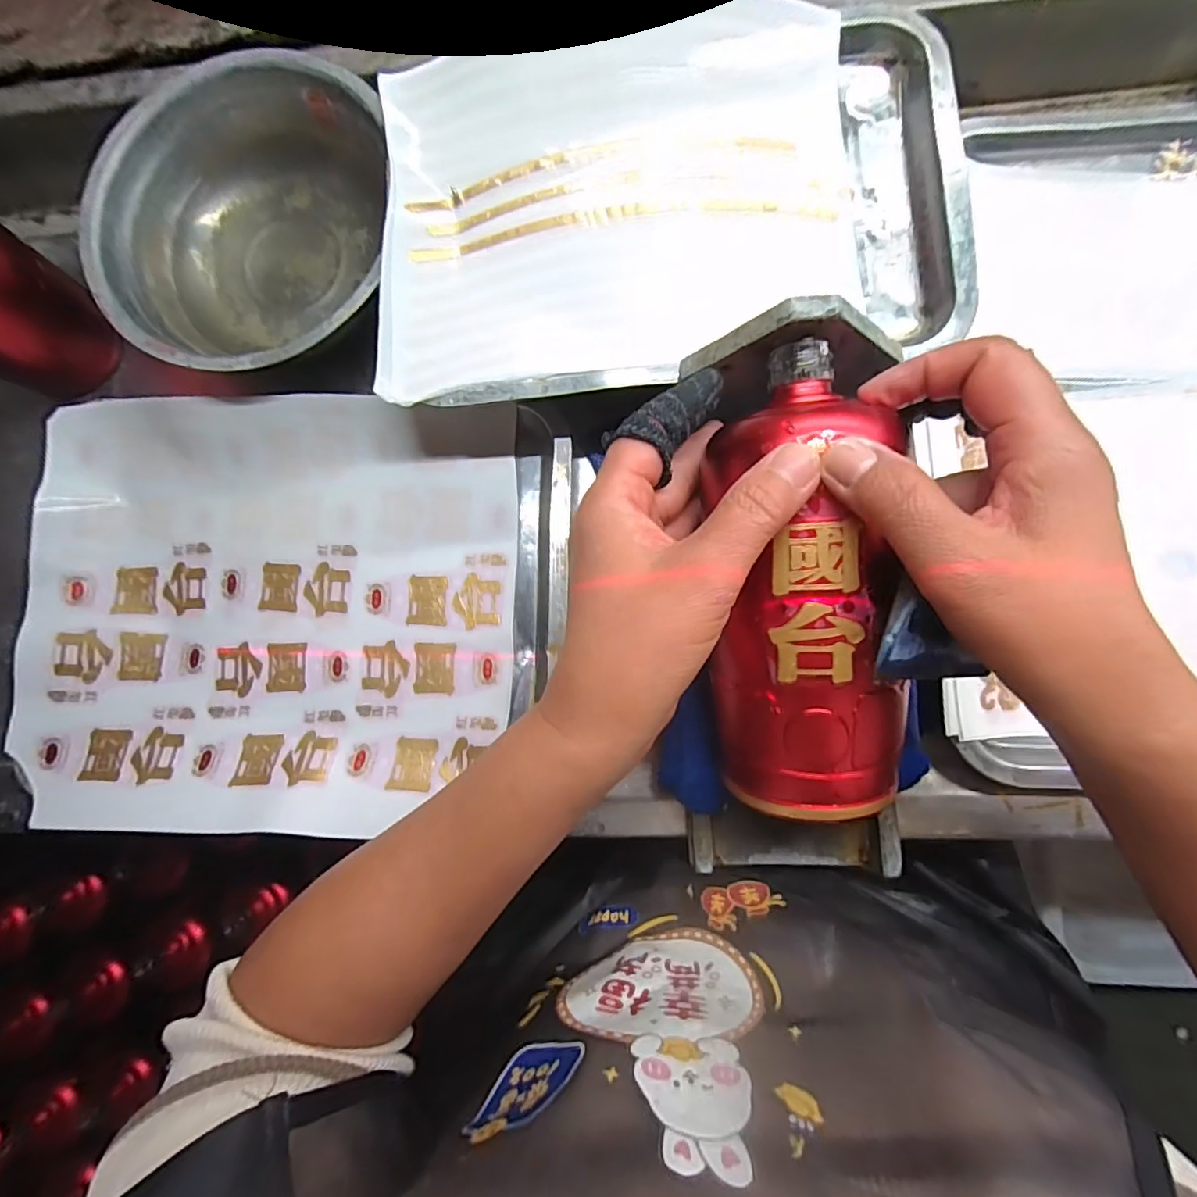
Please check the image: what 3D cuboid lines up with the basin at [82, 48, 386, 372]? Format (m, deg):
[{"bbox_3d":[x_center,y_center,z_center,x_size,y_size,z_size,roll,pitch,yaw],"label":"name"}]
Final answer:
[{"bbox_3d":[-0.217,-0.232,0.345,0.181,0.055,0.203,-1,89,7],"label":"basin"}]

